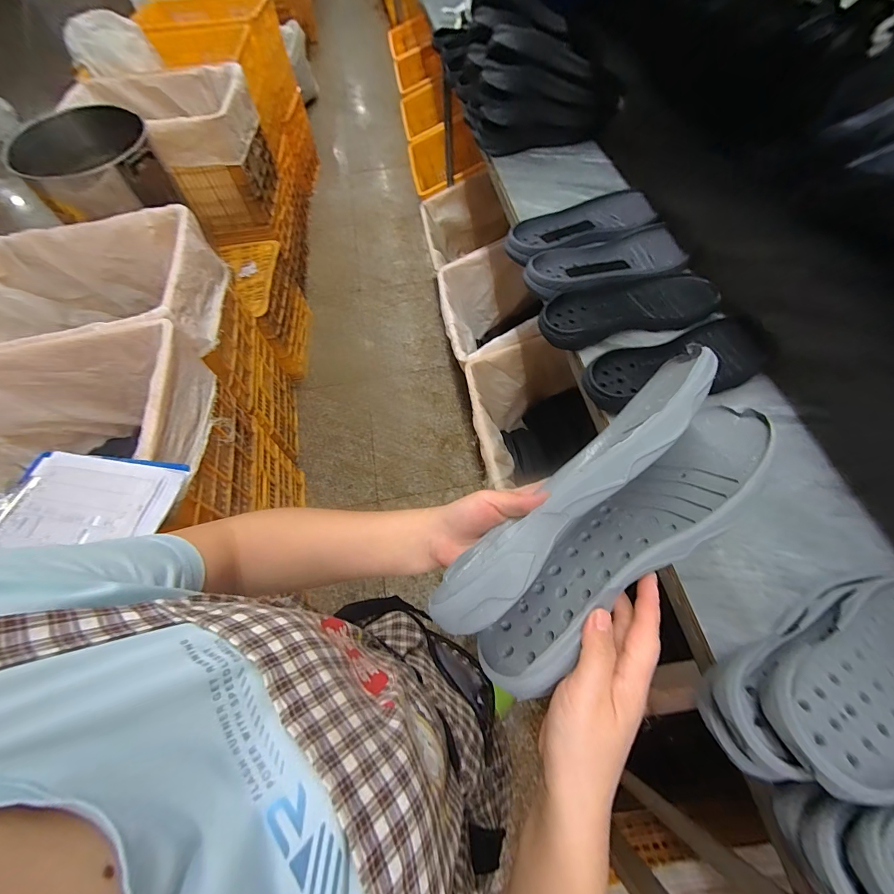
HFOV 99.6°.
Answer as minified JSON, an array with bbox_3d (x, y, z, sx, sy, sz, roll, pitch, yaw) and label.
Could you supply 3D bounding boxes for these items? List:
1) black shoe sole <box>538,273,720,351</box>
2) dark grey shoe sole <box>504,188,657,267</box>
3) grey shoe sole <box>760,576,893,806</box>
[{"bbox_3d":[0.271,-0.213,0.576,0.271,0.030,0.101,-11,62,-3],"label":"black shoe sole"},{"bbox_3d":[0.244,-0.406,0.691,0.295,0.025,0.111,-24,63,-10],"label":"dark grey shoe sole"},{"bbox_3d":[0.363,0.181,0.305,0.253,0.022,0.100,-14,61,-19],"label":"grey shoe sole"}]

